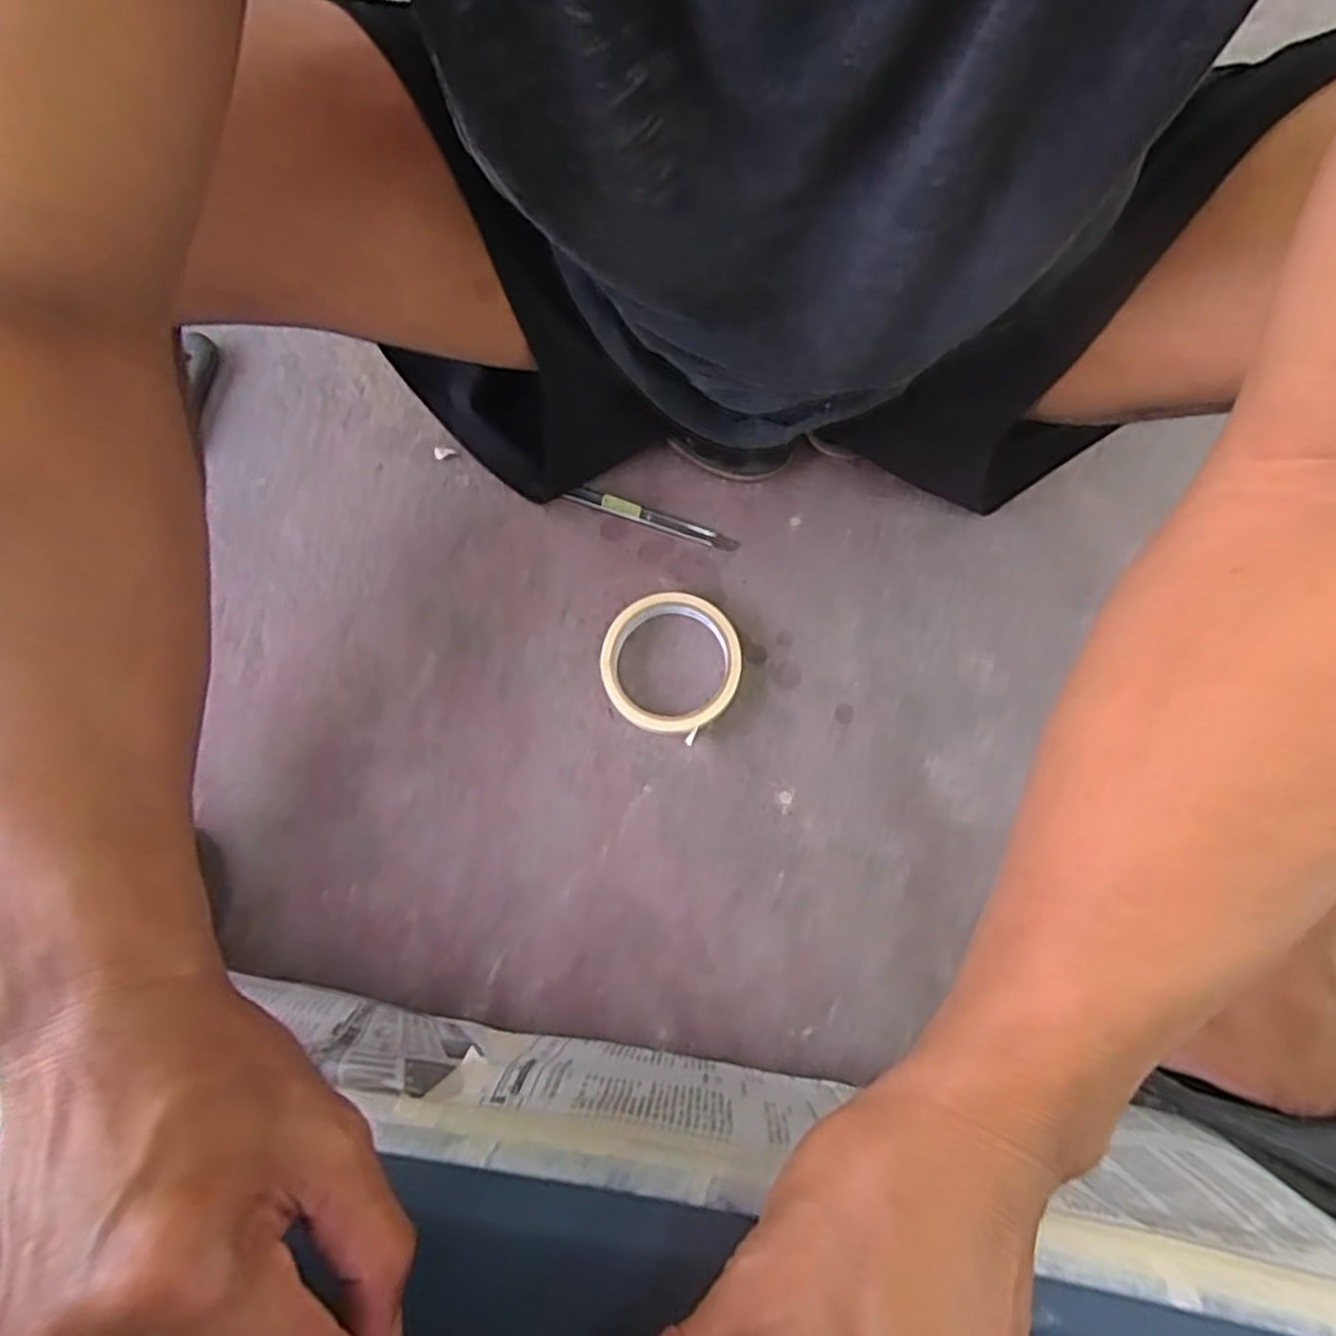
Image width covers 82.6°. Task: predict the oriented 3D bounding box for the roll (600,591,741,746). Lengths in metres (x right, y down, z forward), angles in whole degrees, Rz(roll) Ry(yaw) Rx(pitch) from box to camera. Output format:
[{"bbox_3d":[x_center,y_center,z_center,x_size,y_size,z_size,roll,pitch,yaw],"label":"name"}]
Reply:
[{"bbox_3d":[0.002,-0.003,0.518,0.092,0.020,0.095,0,76,1],"label":"roll"}]

